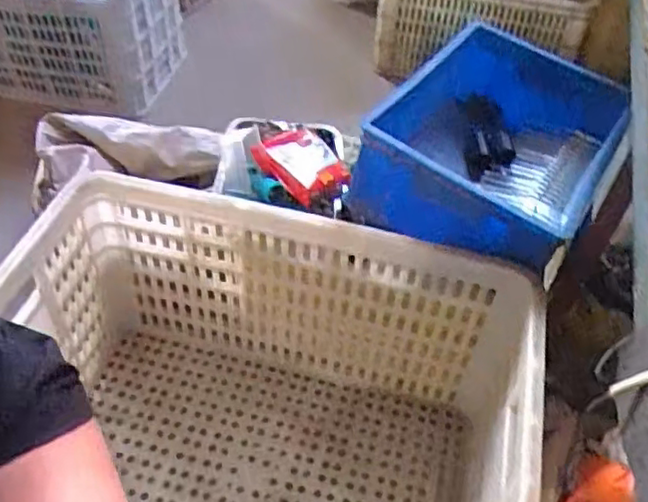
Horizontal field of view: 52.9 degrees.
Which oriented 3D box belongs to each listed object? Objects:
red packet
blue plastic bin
[{"bbox_3d":[-0.031,-0.122,0.905,0.098,0.028,0.106,-37,85,-30],"label":"red packet"},{"bbox_3d":[0.255,-0.153,0.938,0.285,0.160,0.377,27,50,20],"label":"blue plastic bin"}]

